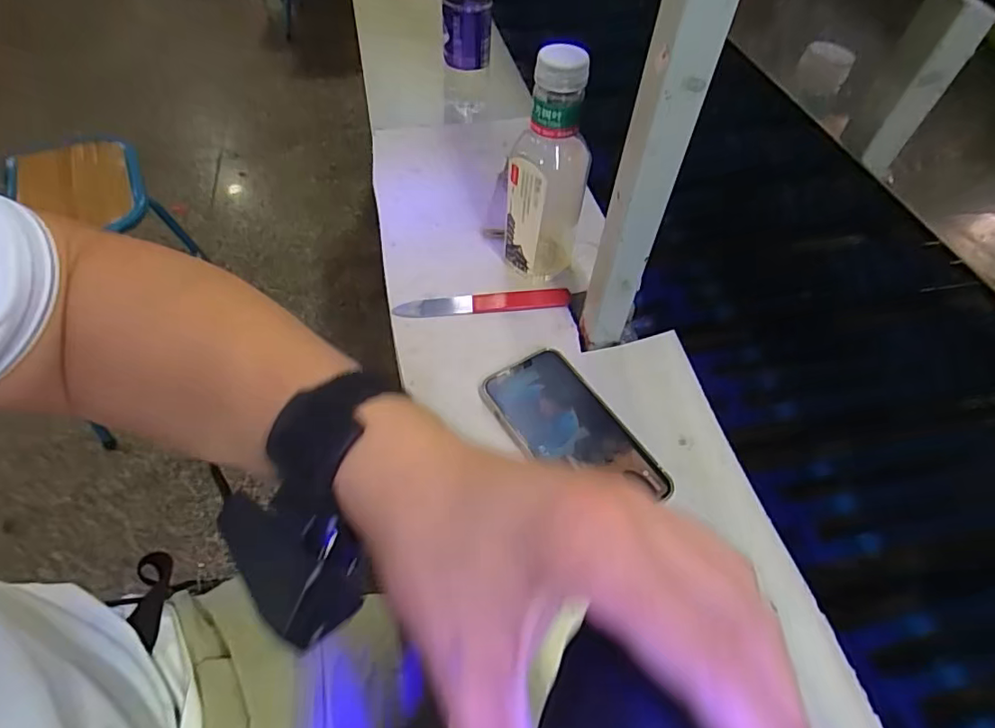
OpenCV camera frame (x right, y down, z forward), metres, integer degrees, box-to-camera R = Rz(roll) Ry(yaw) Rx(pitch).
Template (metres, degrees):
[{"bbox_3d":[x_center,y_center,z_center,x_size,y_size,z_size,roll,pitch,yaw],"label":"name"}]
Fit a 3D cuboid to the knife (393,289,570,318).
[{"bbox_3d":[-0.013,-0.058,0.531,0.166,0.005,0.025,-5,53,-7],"label":"knife"}]

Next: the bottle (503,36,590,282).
[{"bbox_3d":[0.046,-0.169,0.496,0.071,0.204,0.067,9,53,4],"label":"bottle"}]

